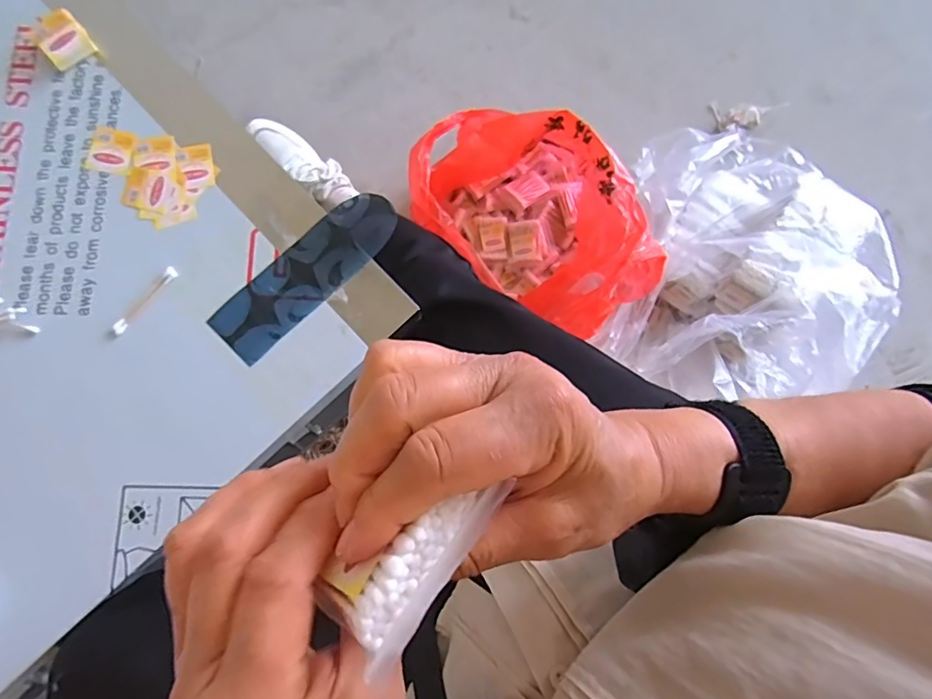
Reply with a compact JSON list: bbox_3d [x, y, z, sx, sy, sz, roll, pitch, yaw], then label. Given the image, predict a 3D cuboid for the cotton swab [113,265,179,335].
[{"bbox_3d":[-0.288,-0.045,0.472,0.011,0.004,0.075,37,82,5],"label":"cotton swab"}]

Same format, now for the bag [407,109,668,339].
[{"bbox_3d":[0.102,-0.213,0.845,0.278,0.224,0.418,-31,80,-7],"label":"bag"}]

